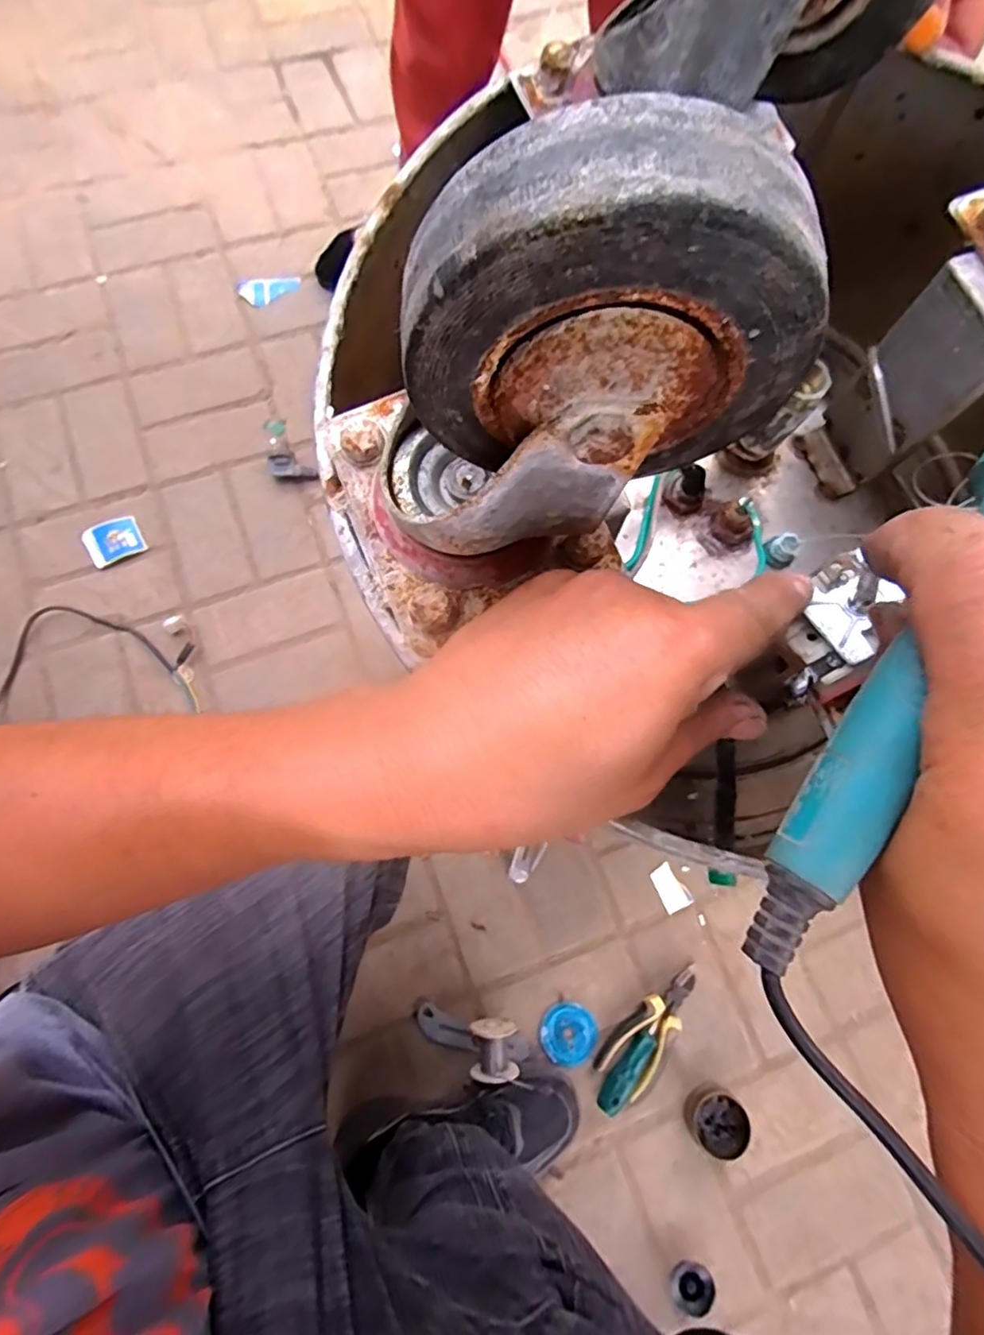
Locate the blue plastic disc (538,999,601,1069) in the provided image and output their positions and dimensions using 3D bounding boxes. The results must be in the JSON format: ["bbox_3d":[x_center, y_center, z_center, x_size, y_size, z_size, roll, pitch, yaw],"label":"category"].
[{"bbox_3d":[0.093,0.441,0.722,0.069,0.006,0.068,1,74,-3],"label":"blue plastic disc"}]

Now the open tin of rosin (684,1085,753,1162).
[{"bbox_3d":[0.261,0.526,0.696,0.064,0.024,0.071,-25,77,-9],"label":"open tin of rosin"}]

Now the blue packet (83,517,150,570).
[{"bbox_3d":[-0.549,-0.183,0.873,0.075,0.017,0.061,-27,77,-10],"label":"blue packet"}]

